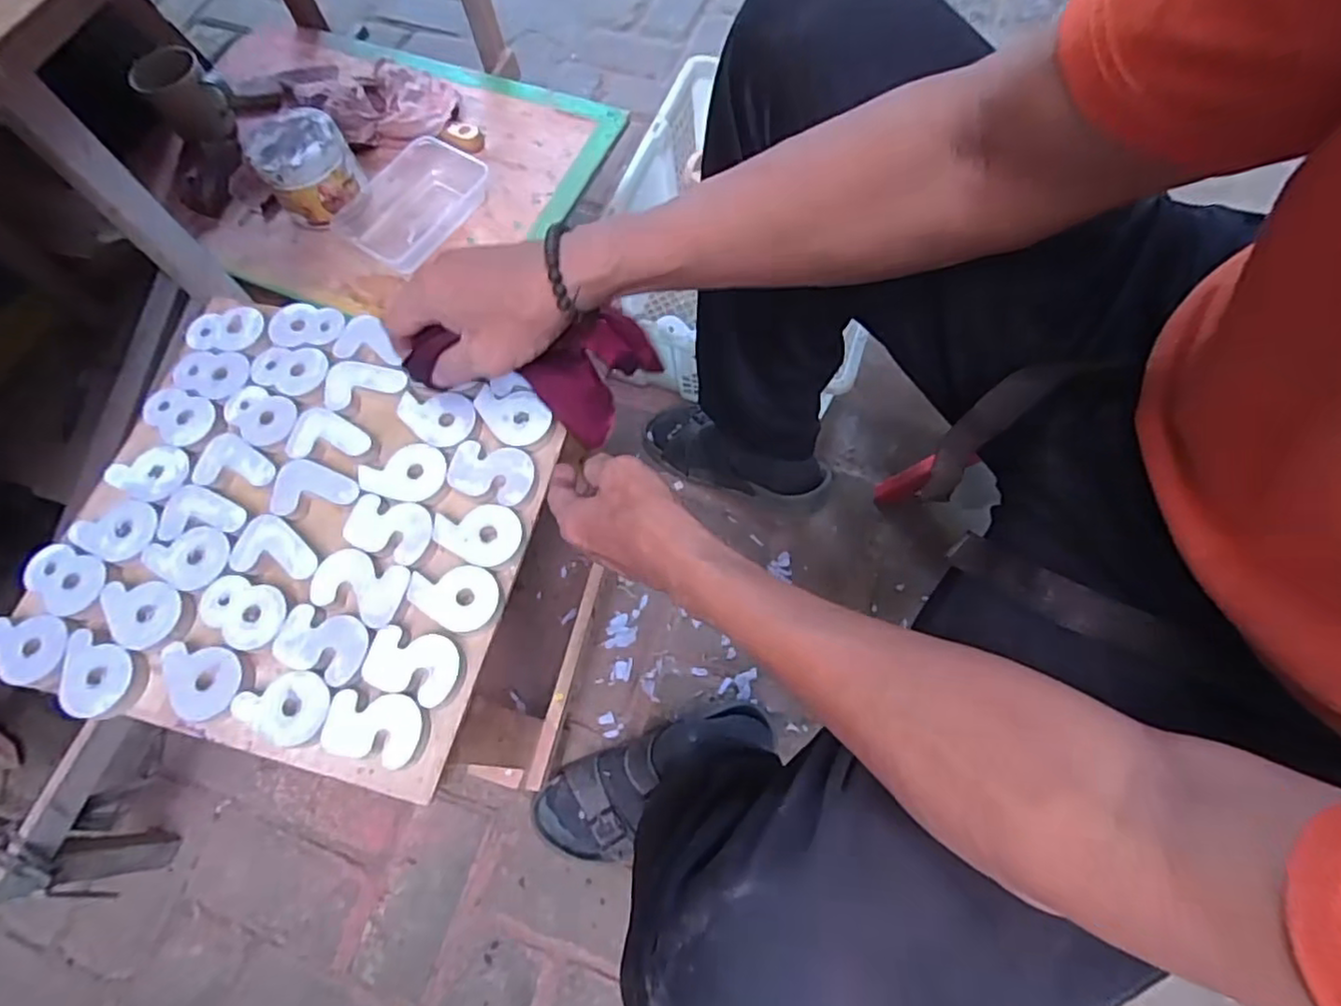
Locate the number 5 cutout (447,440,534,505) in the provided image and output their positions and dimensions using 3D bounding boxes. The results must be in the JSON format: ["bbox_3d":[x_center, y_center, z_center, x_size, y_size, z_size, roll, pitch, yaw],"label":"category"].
[{"bbox_3d":[-0.130,-0.023,0.480,0.066,0.007,0.041,16,68,9],"label":"number 5 cutout"}]

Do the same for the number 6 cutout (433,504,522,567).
[{"bbox_3d":[-0.134,0.019,0.463,0.062,0.006,0.042,25,70,12],"label":"number 6 cutout"}]

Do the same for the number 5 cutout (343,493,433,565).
[{"bbox_3d":[-0.196,0.016,0.466,0.063,0.006,0.041,20,69,11],"label":"number 5 cutout"}]

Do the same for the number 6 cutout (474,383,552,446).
[{"bbox_3d":[-0.118,-0.069,0.496,0.061,0.006,0.039,42,74,17],"label":"number 6 cutout"}]

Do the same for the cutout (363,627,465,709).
[{"bbox_3d":[-0.165,0.105,0.430,0.061,0.008,0.042,15,68,9],"label":"cutout"}]

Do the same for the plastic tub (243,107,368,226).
[{"bbox_3d":[-0.419,-0.387,0.767,0.096,0.078,0.101,-1,68,2],"label":"plastic tub"}]

